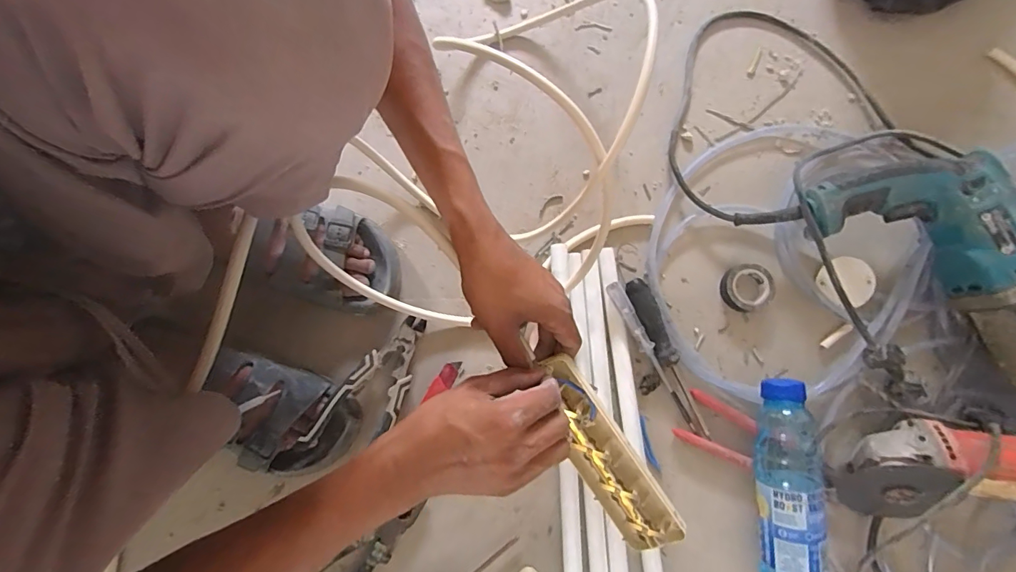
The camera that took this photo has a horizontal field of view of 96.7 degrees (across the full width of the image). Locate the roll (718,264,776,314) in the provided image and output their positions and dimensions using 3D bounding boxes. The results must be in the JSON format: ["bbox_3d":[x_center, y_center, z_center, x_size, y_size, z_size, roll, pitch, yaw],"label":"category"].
[{"bbox_3d":[0.286,0.003,0.540,0.056,0.020,0.055,0,80,0],"label":"roll"}]

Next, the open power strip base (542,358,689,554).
[{"bbox_3d":[0.085,0.148,0.403,0.054,0.032,0.195,-30,96,-5],"label":"open power strip base"}]

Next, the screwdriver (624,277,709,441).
[{"bbox_3d":[0.186,0.079,0.521,0.031,0.028,0.184,-27,81,-4],"label":"screwdriver"}]

